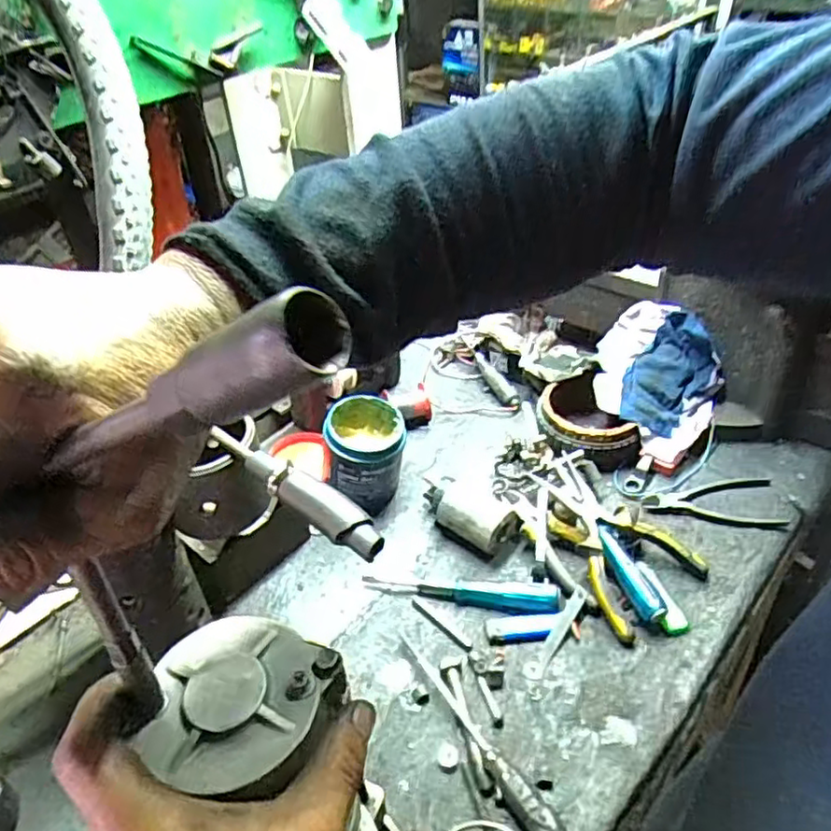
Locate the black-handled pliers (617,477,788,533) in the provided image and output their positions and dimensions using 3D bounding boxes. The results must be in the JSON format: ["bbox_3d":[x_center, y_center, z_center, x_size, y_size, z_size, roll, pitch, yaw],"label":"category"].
[{"bbox_3d":[0.335,0.100,0.777,0.176,0.007,0.080,2,40,7],"label":"black-handled pliers"}]

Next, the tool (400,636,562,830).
[{"bbox_3d":[0.051,0.278,0.574,0.024,0.019,0.224,-24,44,-23],"label":"tool"}]

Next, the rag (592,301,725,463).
[{"bbox_3d":[0.306,-0.050,0.848,0.146,0.113,0.153,-32,47,-30],"label":"rag"}]

